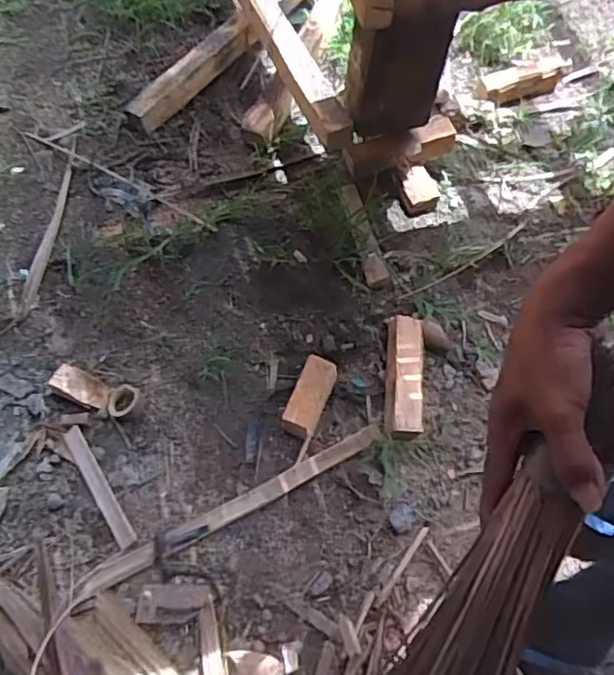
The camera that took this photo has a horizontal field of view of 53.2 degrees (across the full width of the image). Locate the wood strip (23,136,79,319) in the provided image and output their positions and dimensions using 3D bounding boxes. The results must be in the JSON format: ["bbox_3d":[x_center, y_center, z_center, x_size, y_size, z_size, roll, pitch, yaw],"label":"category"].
[{"bbox_3d":[-0.424,-0.200,1.031,0.021,0.005,0.363,3,62,-3],"label":"wood strip"}]

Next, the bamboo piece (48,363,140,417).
[{"bbox_3d":[-0.296,0.074,0.877,0.129,0.037,0.059,23,62,11],"label":"bamboo piece"}]

